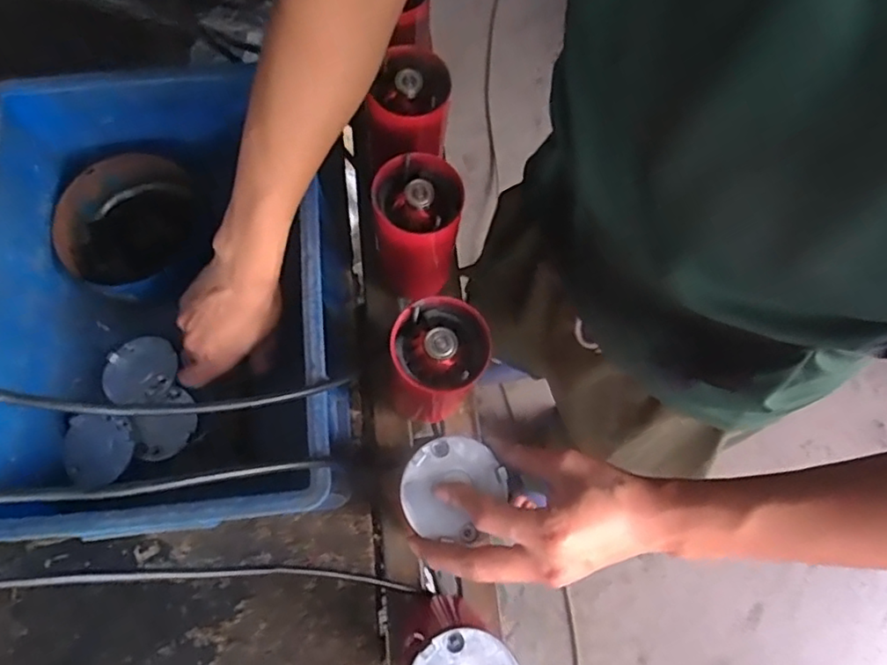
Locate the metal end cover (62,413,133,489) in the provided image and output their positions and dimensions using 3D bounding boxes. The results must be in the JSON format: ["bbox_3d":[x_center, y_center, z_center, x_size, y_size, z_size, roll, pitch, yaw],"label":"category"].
[{"bbox_3d":[-0.333,0.113,0.575,0.074,0.007,0.068,2,82,13],"label":"metal end cover"}]

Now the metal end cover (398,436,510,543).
[{"bbox_3d":[0.008,0.109,0.422,0.072,0.017,0.068,6,74,2],"label":"metal end cover"}]

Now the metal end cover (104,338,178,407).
[{"bbox_3d":[-0.300,0.039,0.596,0.069,0.025,0.070,17,74,5],"label":"metal end cover"}]

